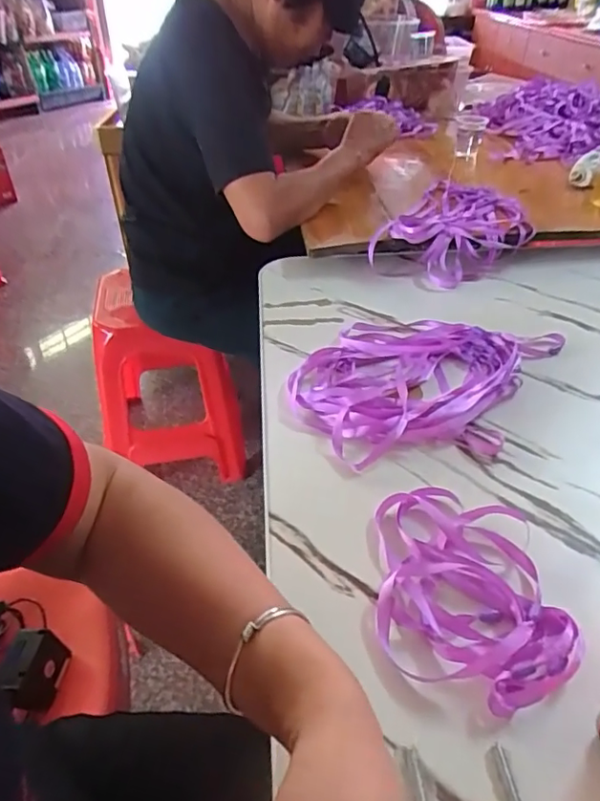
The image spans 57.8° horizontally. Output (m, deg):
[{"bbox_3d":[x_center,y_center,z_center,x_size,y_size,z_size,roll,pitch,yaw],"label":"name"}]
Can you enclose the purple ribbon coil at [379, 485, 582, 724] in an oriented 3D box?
[{"bbox_3d":[0.116,0.127,0.387,0.122,0.020,0.167,-2,37,0],"label":"purple ribbon coil"}]

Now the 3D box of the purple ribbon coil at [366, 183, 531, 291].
[{"bbox_3d":[0.249,-0.262,0.834,0.191,0.065,0.277,20,43,22],"label":"purple ribbon coil"}]

